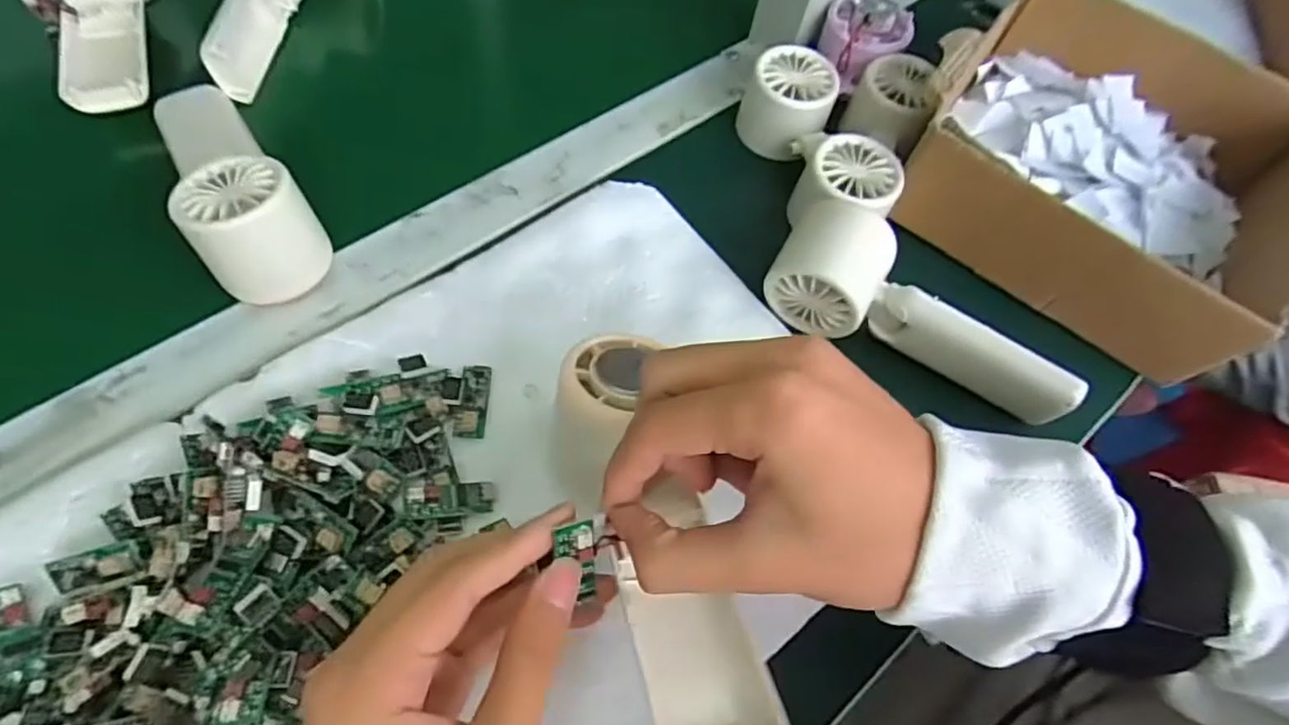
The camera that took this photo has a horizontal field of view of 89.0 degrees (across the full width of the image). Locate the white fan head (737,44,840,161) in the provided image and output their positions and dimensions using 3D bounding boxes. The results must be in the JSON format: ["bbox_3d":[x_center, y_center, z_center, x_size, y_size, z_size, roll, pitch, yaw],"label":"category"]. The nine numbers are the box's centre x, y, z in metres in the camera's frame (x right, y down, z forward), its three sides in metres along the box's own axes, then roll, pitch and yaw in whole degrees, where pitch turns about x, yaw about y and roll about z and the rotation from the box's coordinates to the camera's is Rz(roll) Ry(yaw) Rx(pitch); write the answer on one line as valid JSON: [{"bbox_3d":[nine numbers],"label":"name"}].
[{"bbox_3d":[0.092,-0.168,0.424,0.056,0.043,0.059,16,63,2],"label":"white fan head"}]

